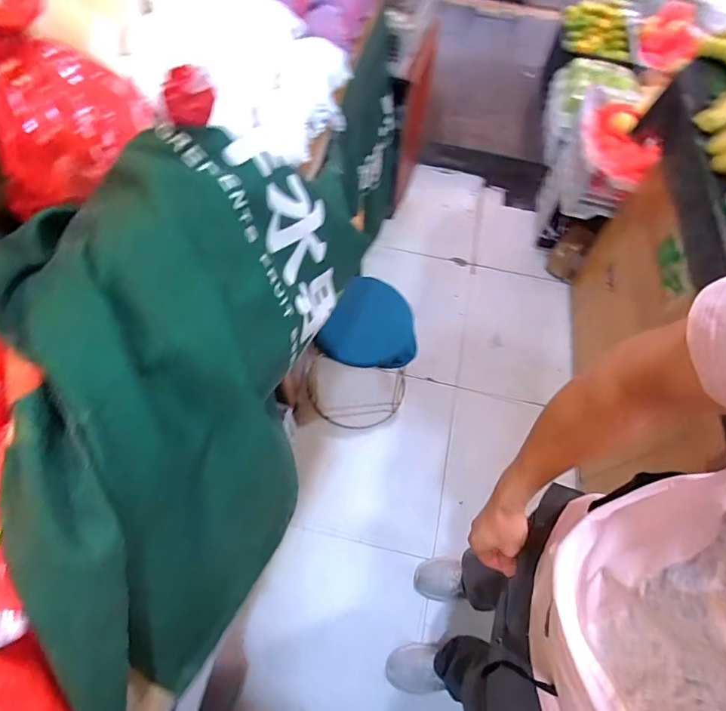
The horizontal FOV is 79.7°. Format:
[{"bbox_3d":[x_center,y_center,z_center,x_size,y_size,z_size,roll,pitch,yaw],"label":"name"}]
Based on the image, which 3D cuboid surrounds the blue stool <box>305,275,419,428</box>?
[{"bbox_3d":[-0.004,0.022,1.344,0.323,0.423,0.318,-36,69,-20],"label":"blue stool"}]

